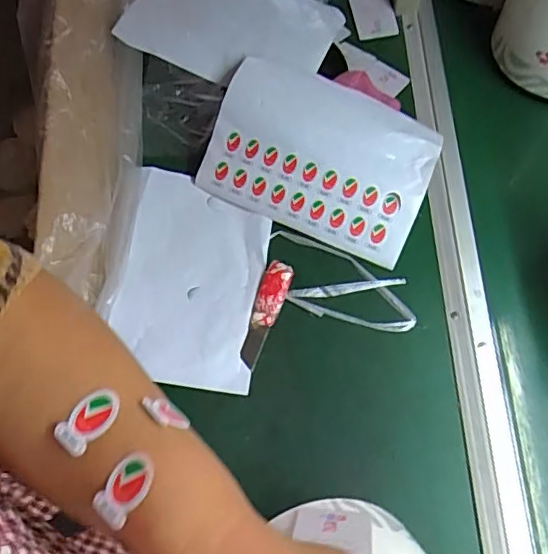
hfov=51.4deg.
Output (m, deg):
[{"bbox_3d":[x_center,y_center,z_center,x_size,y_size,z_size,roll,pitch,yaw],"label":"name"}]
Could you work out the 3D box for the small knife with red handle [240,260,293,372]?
[{"bbox_3d":[-0.009,0.035,0.555,0.027,0.017,0.105,17,68,9],"label":"small knife with red handle"}]

